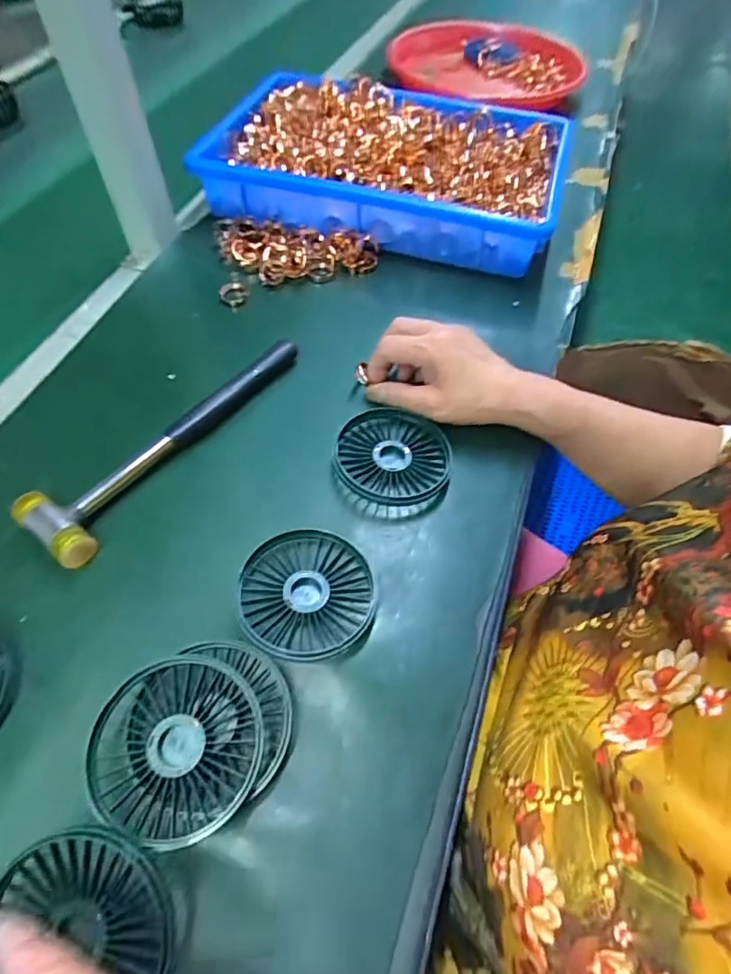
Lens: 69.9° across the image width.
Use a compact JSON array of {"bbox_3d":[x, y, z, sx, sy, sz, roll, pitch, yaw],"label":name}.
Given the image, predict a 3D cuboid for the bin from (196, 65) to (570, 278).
[{"bbox_3d":[0.030,-0.381,0.595,0.378,0.076,0.287,10,57,5],"label":"bin"}]

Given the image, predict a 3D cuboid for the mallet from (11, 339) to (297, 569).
[{"bbox_3d":[-0.140,-0.042,0.398,0.058,0.021,0.240,34,62,19],"label":"mallet"}]

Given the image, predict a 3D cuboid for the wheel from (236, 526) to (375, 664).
[{"bbox_3d":[-0.037,0.068,0.336,0.082,0.014,0.082,1,57,-1],"label":"wheel"}]

